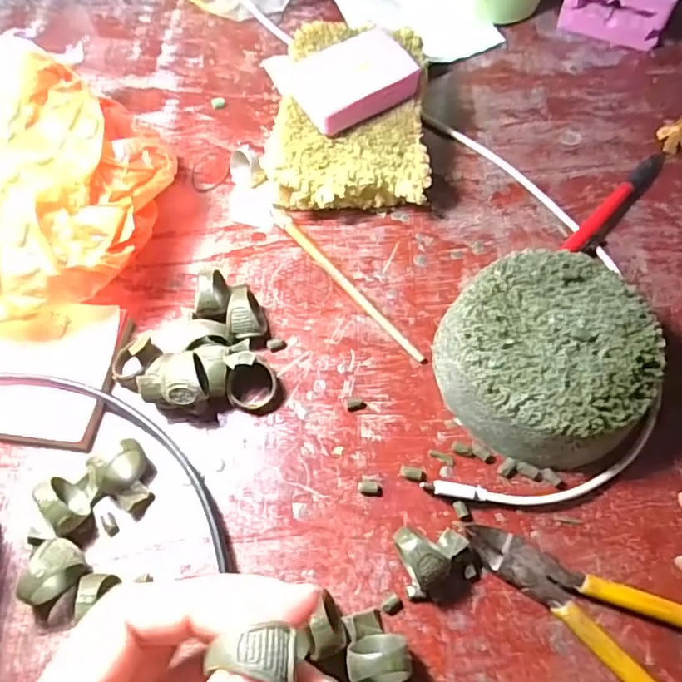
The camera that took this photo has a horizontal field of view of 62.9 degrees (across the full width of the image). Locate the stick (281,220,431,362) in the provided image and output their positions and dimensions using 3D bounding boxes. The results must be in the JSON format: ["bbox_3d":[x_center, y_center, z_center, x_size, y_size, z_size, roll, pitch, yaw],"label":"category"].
[{"bbox_3d":[0.007,-0.029,0.329,0.005,0.004,0.119,-36,69,-19],"label":"stick"}]

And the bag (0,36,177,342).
[{"bbox_3d":[-0.169,-0.082,0.313,0.138,0.072,0.160,14,63,5],"label":"bag"}]

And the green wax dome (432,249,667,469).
[{"bbox_3d":[0.106,0.010,0.288,0.100,0.046,0.103,1,62,-2],"label":"green wax dome"}]

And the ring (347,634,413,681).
[{"bbox_3d":[0.015,0.132,0.230,0.025,0.028,0.019,-8,63,-7],"label":"ring"}]

